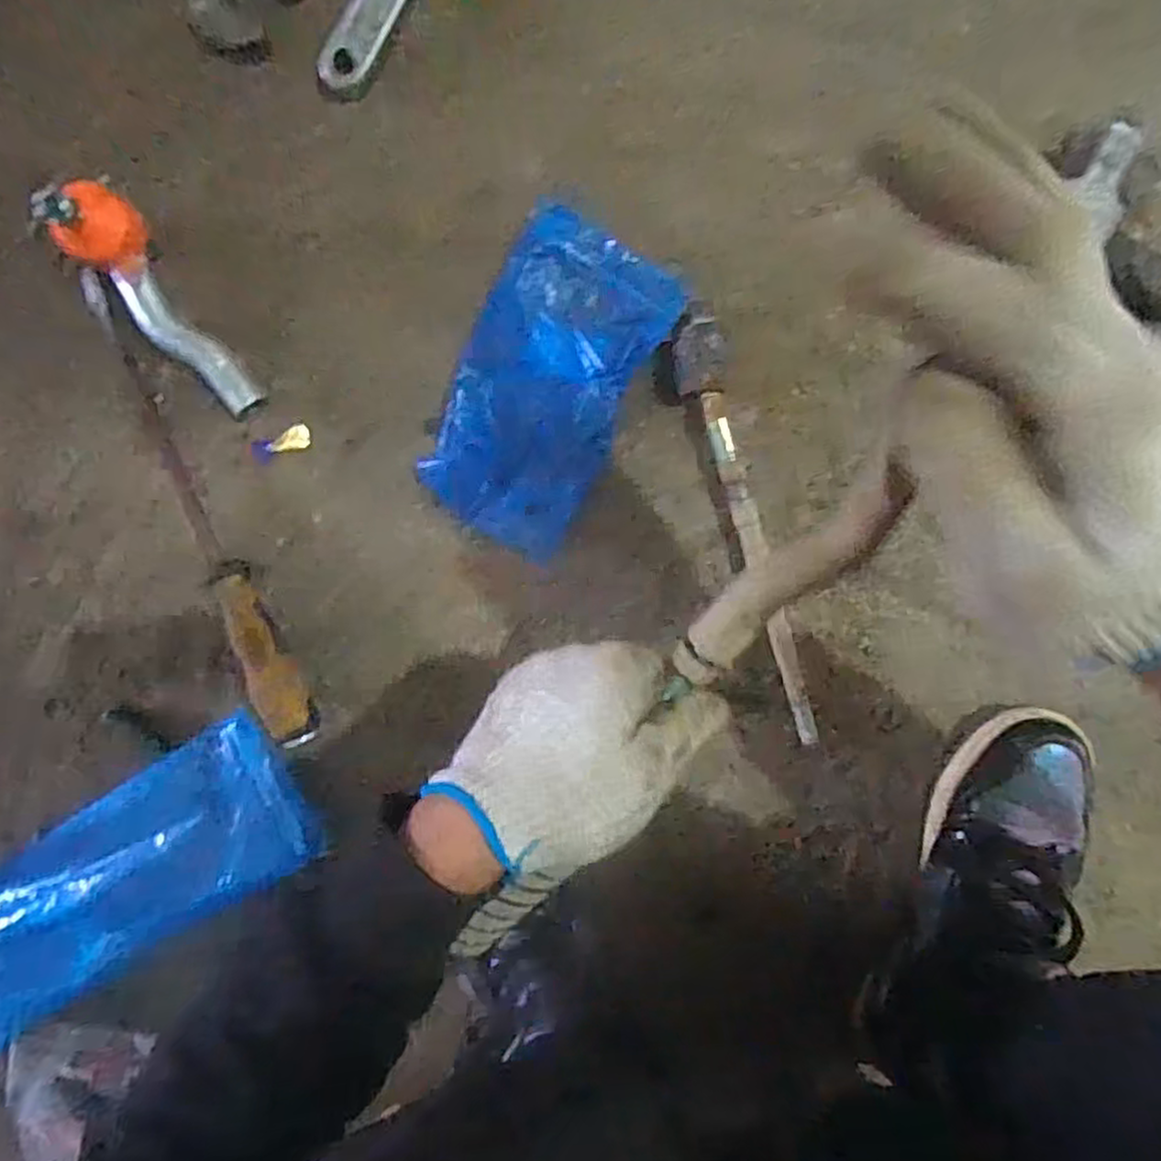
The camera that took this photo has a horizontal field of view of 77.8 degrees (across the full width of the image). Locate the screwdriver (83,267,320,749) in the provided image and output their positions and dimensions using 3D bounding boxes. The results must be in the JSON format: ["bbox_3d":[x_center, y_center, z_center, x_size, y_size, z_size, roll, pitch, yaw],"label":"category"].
[{"bbox_3d":[-0.238,-0.042,0.460,0.033,0.024,0.311,-20,94,1],"label":"screwdriver"}]

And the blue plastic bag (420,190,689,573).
[{"bbox_3d":[-0.023,-0.120,0.450,0.105,0.021,0.193,27,94,-2],"label":"blue plastic bag"}]

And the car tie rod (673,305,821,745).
[{"bbox_3d":[0.104,-0.029,0.451,0.032,0.031,0.282,-15,94,1],"label":"car tie rod"}]

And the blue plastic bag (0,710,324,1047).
[{"bbox_3d":[-0.334,0.217,0.491,0.343,0.030,0.107,-32,94,2],"label":"blue plastic bag"}]

